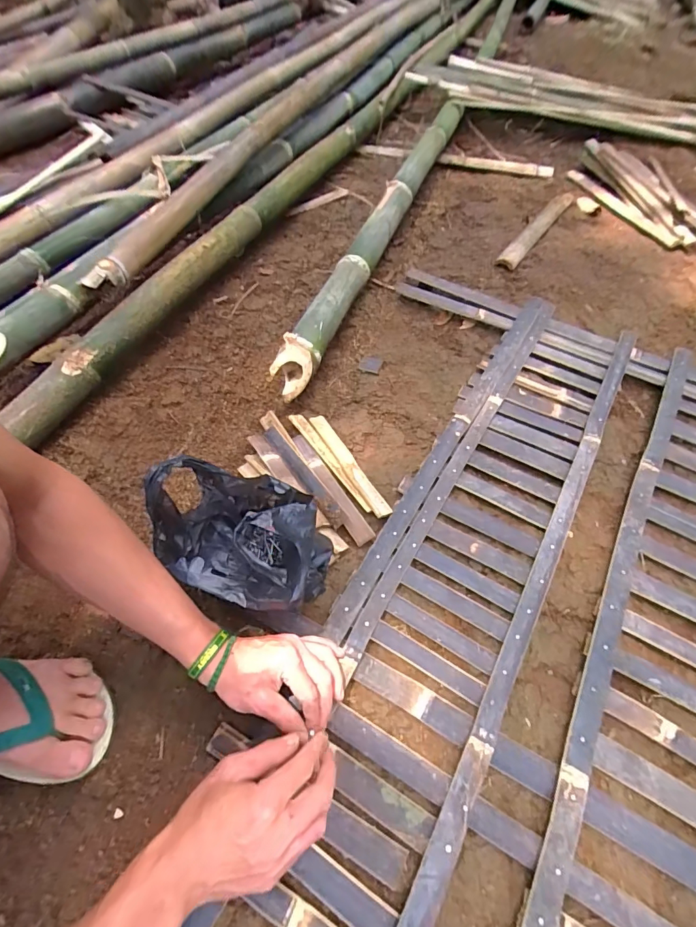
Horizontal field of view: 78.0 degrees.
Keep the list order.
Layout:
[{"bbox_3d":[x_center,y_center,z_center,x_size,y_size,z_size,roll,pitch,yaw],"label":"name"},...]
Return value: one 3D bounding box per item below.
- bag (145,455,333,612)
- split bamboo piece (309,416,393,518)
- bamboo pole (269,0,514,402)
[{"bbox_3d":[-0.116,0.092,0.496,0.180,0.183,0.133,15,57,12],"label":"bag"},{"bbox_3d":[-0.001,-0.002,0.644,0.025,0.008,0.208,-19,53,-24],"label":"split bamboo piece"},{"bbox_3d":[0.225,-0.854,1.176,0.068,0.074,1.885,16,57,13],"label":"bamboo pole"}]

